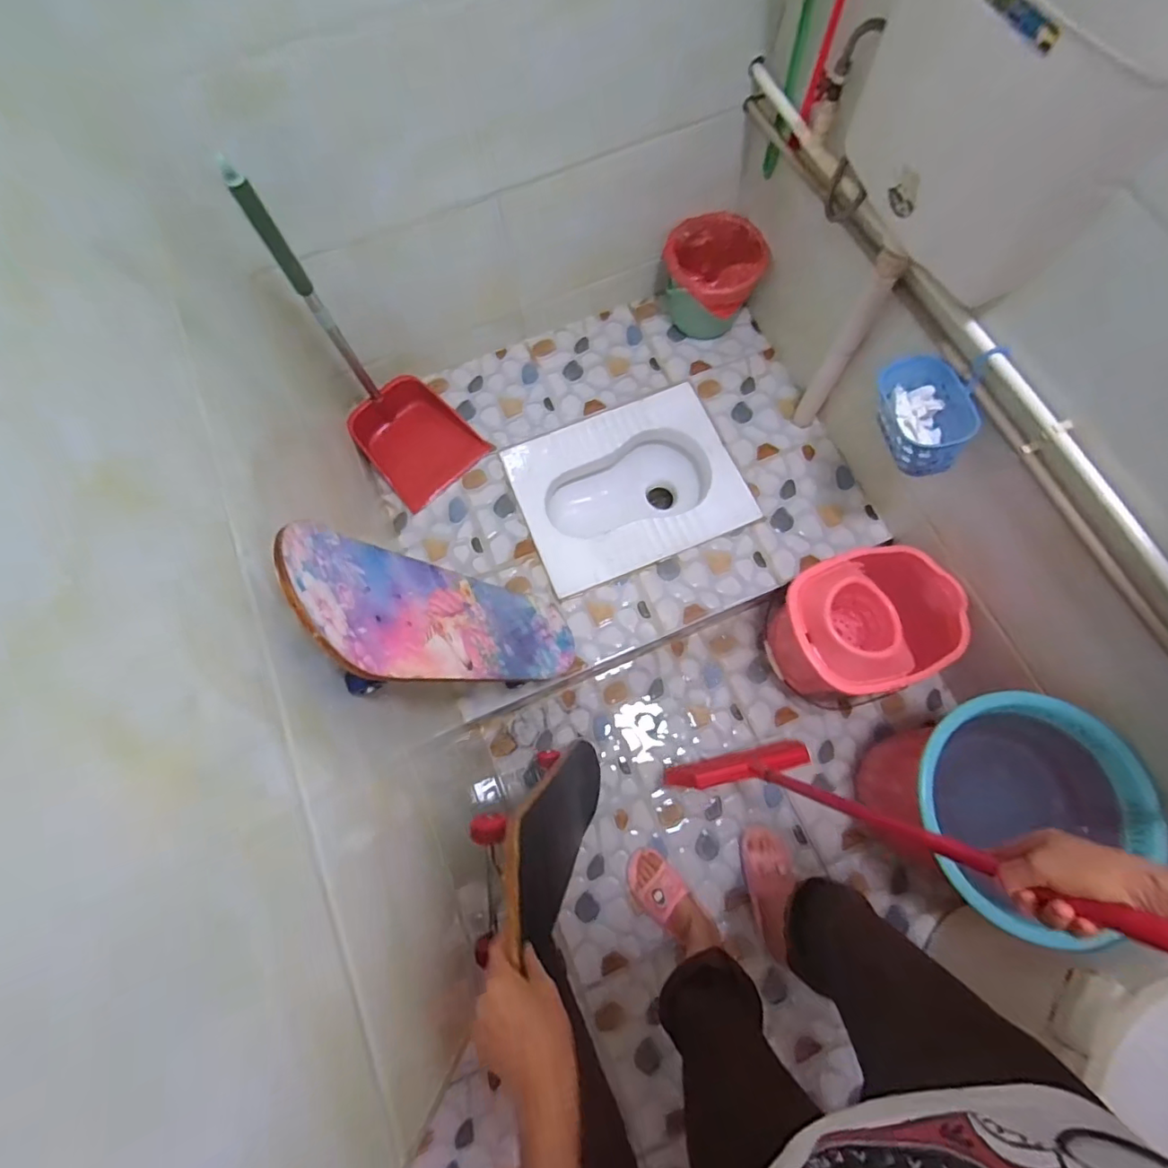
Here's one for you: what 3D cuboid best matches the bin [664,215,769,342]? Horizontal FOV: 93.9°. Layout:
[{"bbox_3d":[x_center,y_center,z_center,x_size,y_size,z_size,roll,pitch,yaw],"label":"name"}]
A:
[{"bbox_3d":[0.308,-0.735,1.367,0.240,0.224,0.198,13,76,5],"label":"bin"}]

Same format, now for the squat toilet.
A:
[{"bbox_3d":[0.111,-0.226,1.418,0.521,0.193,0.410,-21,74,-5],"label":"squat toilet"}]

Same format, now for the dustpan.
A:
[{"bbox_3d":[-0.409,-0.414,1.086,0.253,0.774,0.253,-40,77,-10],"label":"dustpan"}]

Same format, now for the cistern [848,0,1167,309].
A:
[{"bbox_3d":[0.508,-0.601,0.675,0.136,0.388,0.357,-20,74,-5],"label":"cistern"}]

